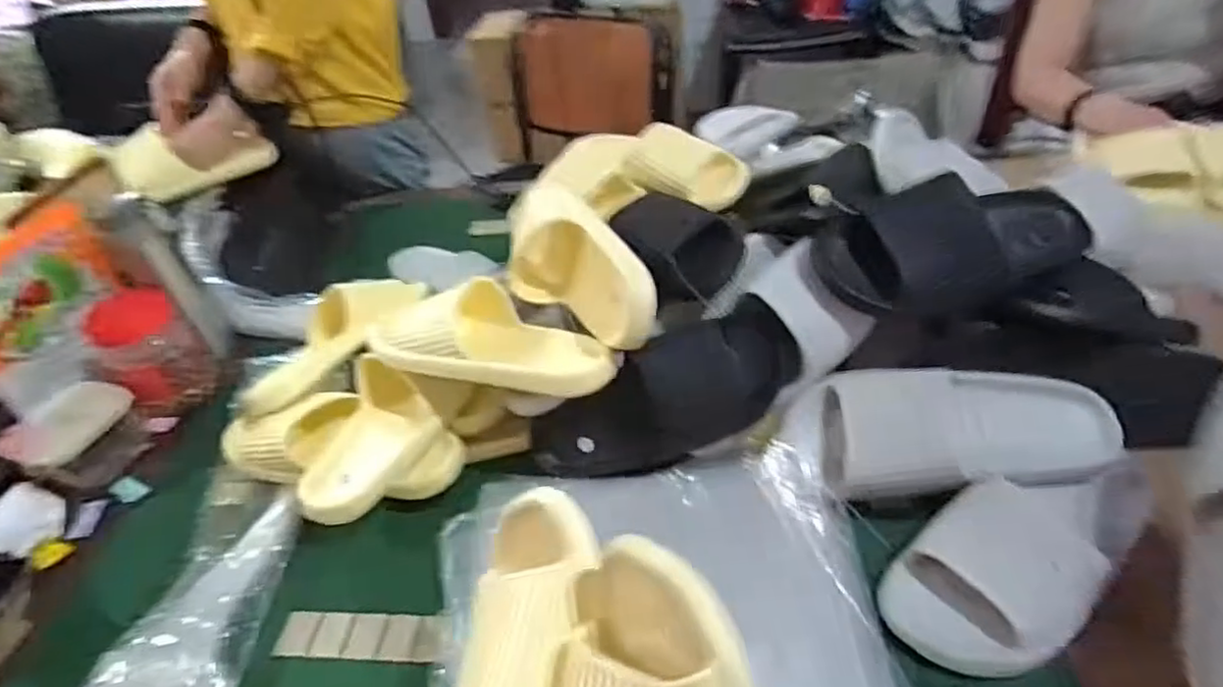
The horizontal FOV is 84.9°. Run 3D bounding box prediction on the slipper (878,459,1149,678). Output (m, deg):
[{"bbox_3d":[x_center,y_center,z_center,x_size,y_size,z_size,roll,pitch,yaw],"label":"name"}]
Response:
[{"bbox_3d":[0.340,0.168,0.543,0.253,0.073,0.118,-27,46,-21],"label":"slipper"}]

